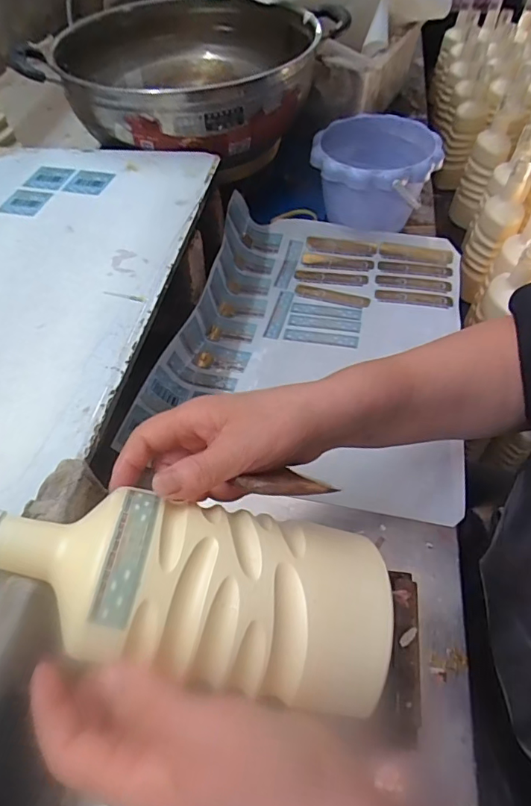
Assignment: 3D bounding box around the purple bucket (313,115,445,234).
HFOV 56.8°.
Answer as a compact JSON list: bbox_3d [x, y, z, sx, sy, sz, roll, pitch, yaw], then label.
[{"bbox_3d":[0.146,-0.302,0.672,0.155,0.118,0.169,13,54,9],"label":"purple bucket"}]

